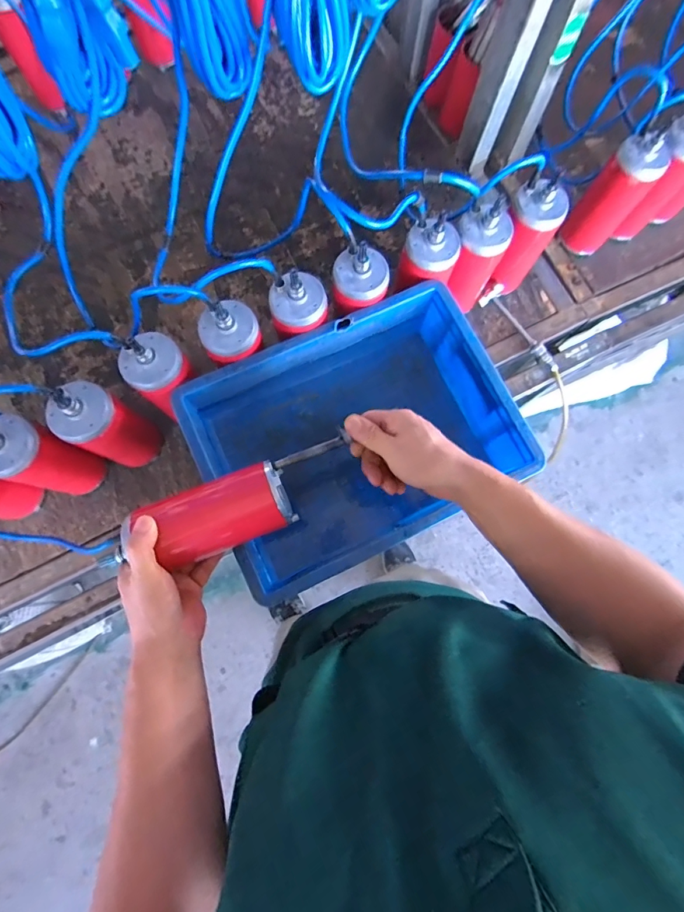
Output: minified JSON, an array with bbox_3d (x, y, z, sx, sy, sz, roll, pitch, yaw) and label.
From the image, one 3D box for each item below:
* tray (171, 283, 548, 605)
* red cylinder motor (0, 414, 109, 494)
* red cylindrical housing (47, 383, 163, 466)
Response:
[{"bbox_3d":[0.019,-0.022,0.598,0.396,0.142,0.297,-25,80,-7],"label":"tray"},{"bbox_3d":[-0.404,0.005,0.560,0.076,0.191,0.075,0,78,-2],"label":"red cylinder motor"},{"bbox_3d":[-0.319,-0.037,0.573,0.072,0.184,0.076,0,78,-2],"label":"red cylindrical housing"}]

